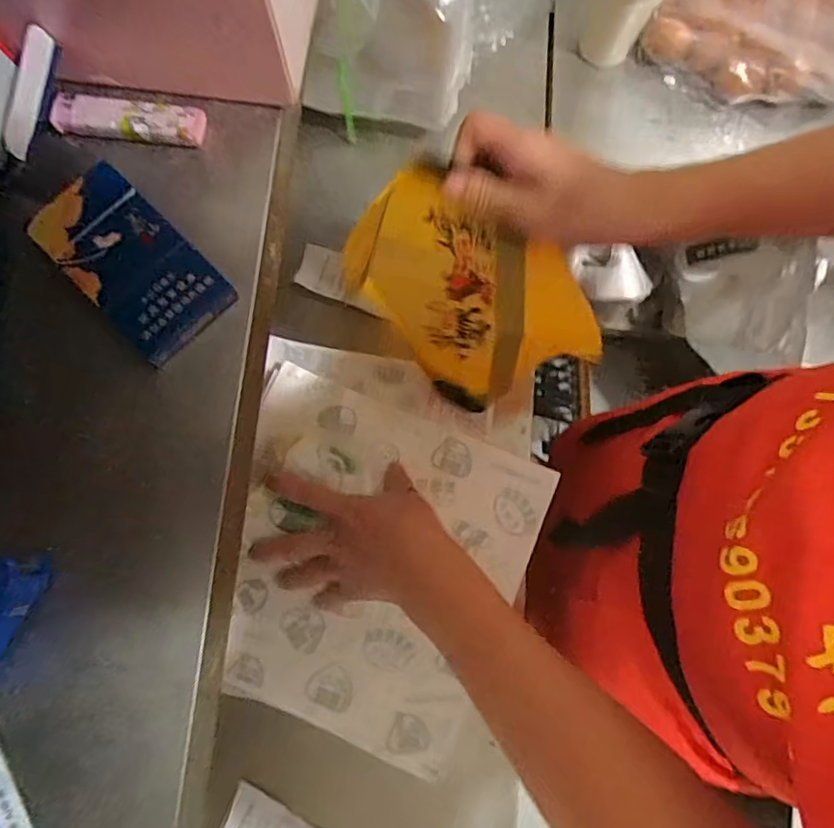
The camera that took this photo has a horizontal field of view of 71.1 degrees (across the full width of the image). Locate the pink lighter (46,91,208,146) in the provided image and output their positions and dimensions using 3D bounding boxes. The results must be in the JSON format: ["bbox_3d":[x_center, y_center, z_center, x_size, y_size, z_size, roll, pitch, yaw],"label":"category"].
[{"bbox_3d":[-0.154,-0.158,0.314,0.079,0.008,0.021,6,78,2],"label":"pink lighter"}]

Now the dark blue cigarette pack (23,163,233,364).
[{"bbox_3d":[-0.145,-0.078,0.295,0.100,0.012,0.055,43,82,9],"label":"dark blue cigarette pack"}]

